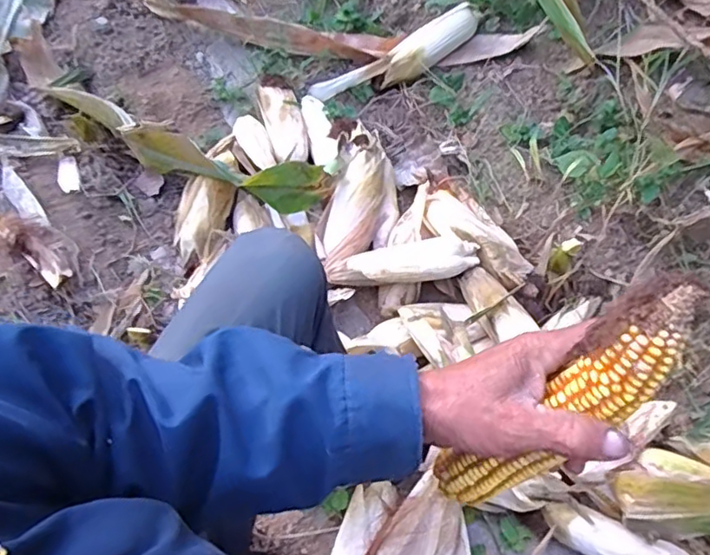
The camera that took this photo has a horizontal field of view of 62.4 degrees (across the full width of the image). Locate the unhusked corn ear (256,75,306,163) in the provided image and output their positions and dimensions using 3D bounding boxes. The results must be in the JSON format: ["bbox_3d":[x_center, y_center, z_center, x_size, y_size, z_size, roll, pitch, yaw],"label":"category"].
[{"bbox_3d":[-0.138,-0.305,1.141,0.075,0.047,0.238,-16,68,-7],"label":"unhusked corn ear"}]

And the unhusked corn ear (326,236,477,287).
[{"bbox_3d":[0.076,-0.020,0.976,0.249,0.071,0.066,-3,67,-1],"label":"unhusked corn ear"}]

